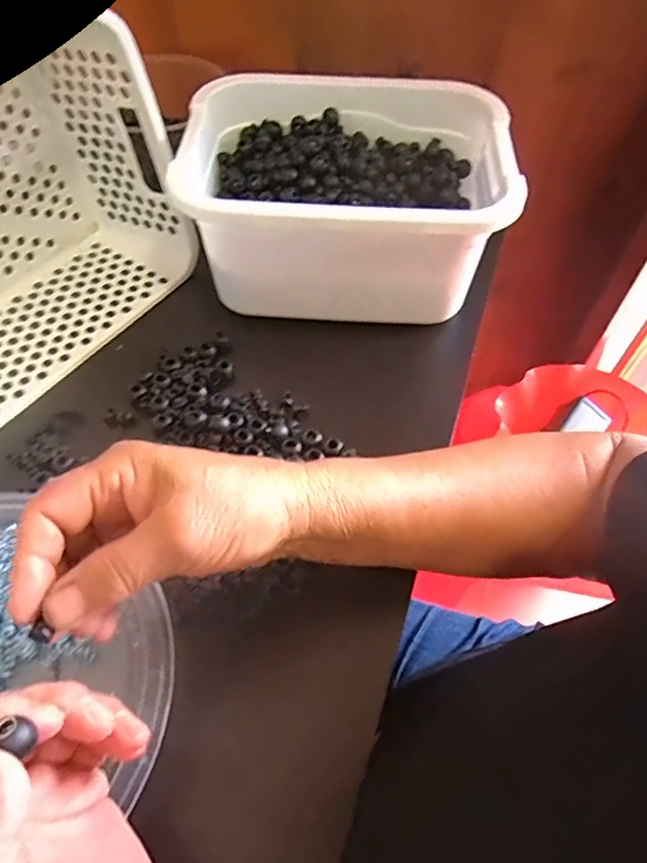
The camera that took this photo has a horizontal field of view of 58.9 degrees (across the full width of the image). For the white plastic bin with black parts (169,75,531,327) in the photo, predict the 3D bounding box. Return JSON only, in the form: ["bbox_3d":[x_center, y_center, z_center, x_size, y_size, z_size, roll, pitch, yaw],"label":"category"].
[{"bbox_3d":[0.019,-0.192,0.476,0.249,0.108,0.192,6,56,3],"label":"white plastic bin with black parts"}]

